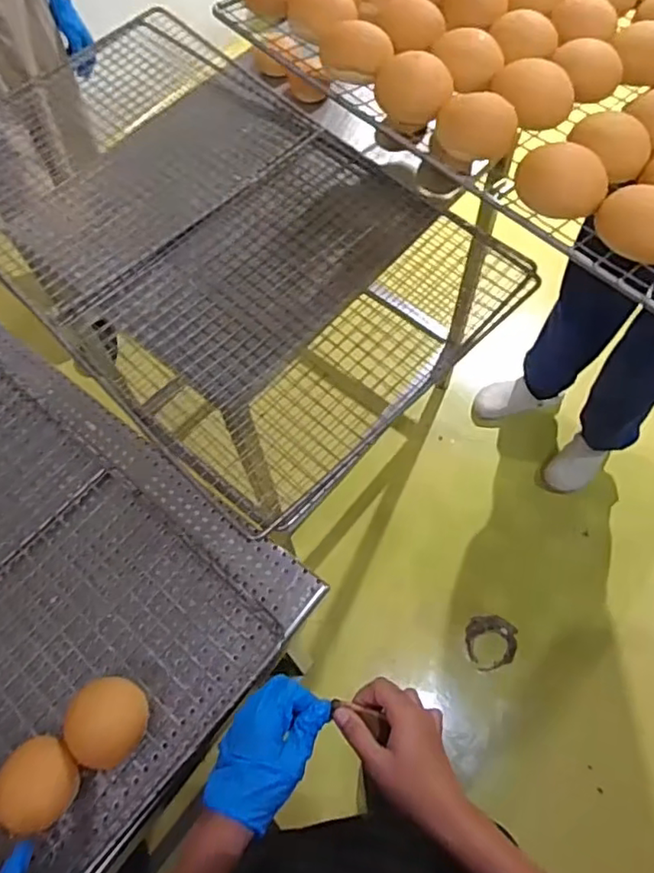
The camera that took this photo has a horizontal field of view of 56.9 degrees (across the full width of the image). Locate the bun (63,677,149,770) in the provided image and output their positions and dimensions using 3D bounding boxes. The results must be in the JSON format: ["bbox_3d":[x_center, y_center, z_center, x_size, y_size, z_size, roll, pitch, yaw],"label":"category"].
[{"bbox_3d":[-0.212,0.276,0.593,0.070,0.063,0.074,-1,64,1],"label":"bun"}]

